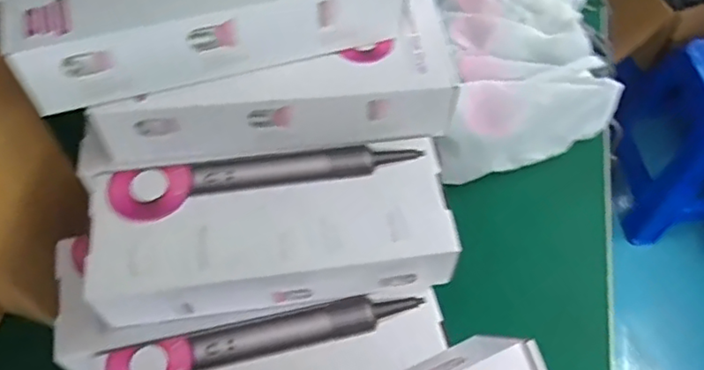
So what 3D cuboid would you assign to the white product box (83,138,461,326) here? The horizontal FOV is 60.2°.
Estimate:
[{"bbox_3d":[-0.081,0.043,0.621,0.349,0.077,0.142,-7,58,-5],"label":"white product box"}]

